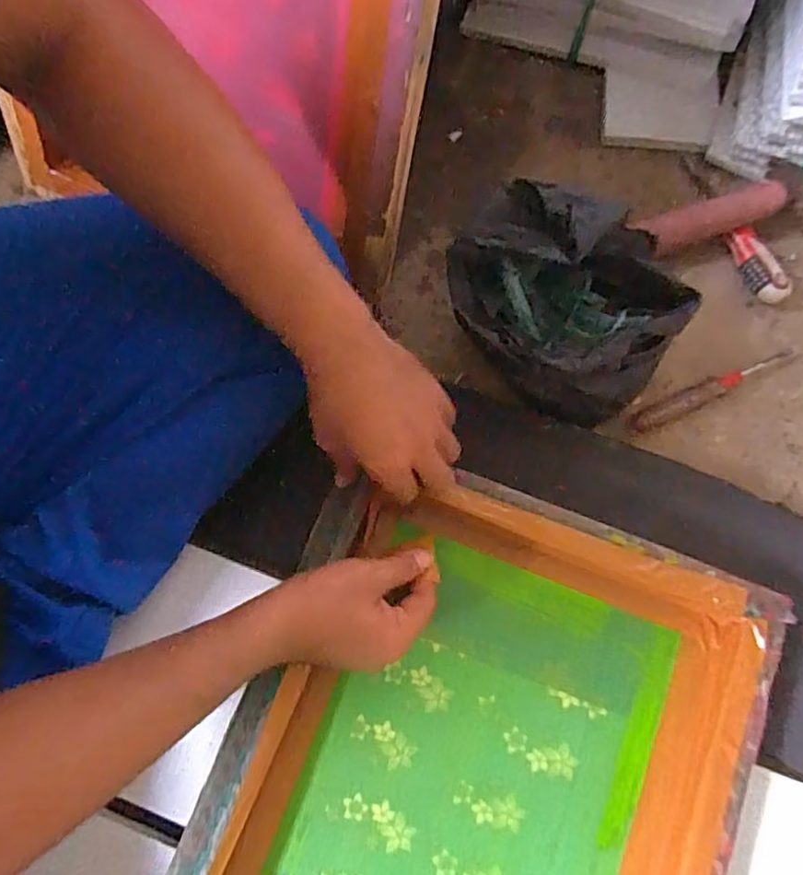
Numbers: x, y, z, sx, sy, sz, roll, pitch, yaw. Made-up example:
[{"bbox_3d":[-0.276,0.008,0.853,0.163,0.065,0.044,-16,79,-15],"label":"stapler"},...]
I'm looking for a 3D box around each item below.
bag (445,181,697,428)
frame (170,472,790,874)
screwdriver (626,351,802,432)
[{"bbox_3d":[0.130,-0.095,0.493,0.184,0.153,0.121,8,74,4],"label":"bag"},{"bbox_3d":[0.047,0.268,0.446,0.352,0.051,0.447,21,75,7],"label":"frame"},{"bbox_3d":[0.279,-0.044,0.547,0.160,0.017,0.018,-23,74,-6],"label":"screwdriver"}]

